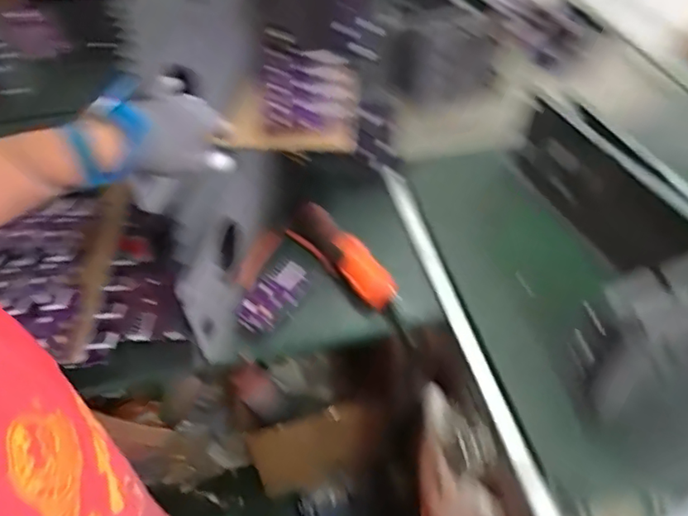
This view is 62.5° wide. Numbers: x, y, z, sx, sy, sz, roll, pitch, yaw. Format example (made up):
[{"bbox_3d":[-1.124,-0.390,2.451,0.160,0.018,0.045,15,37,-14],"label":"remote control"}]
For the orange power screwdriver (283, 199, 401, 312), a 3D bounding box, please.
[{"bbox_3d":[-0.003,-0.007,0.816,0.053,0.041,0.208,-31,56,-25],"label":"orange power screwdriver"}]

